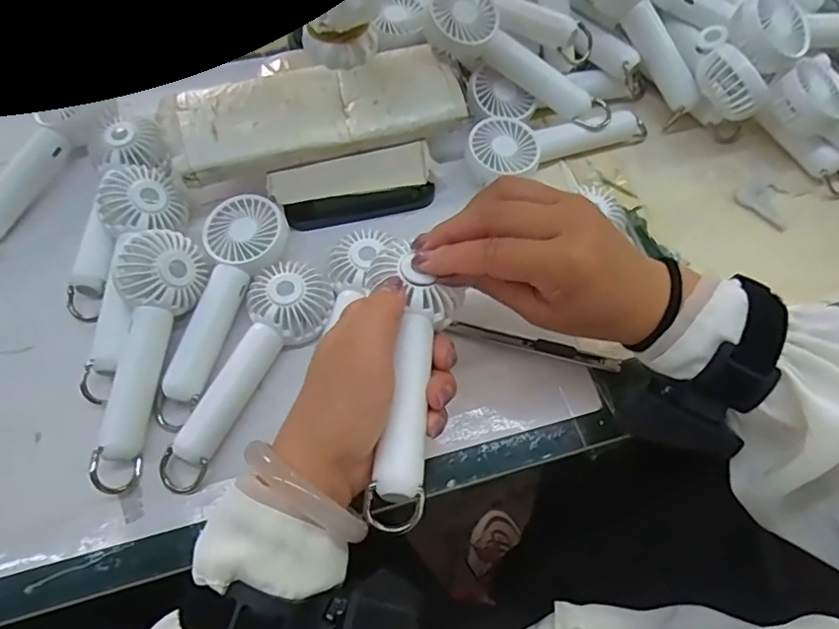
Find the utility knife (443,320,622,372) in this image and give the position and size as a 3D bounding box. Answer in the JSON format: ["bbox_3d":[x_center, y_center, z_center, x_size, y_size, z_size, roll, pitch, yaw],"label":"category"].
[{"bbox_3d":[0.079,0.021,0.387,0.119,0.013,0.011,16,67,4],"label":"utility knife"}]

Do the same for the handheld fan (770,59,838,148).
[{"bbox_3d":[0.349,-0.145,0.443,0.163,0.029,0.048,29,66,-14],"label":"handheld fan"}]

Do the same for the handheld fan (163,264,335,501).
[{"bbox_3d":[-0.108,0.037,0.359,0.058,0.032,0.161,19,67,6],"label":"handheld fan"}]

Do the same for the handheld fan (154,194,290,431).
[{"bbox_3d":[-0.131,-0.005,0.375,0.057,0.032,0.158,8,66,1],"label":"handheld fan"}]

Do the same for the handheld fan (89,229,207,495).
[{"bbox_3d":[-0.178,0.026,0.354,0.046,0.030,0.162,7,79,1],"label":"handheld fan"}]

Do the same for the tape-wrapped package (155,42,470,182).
[{"bbox_3d":[-0.077,-0.153,0.416,0.213,0.025,0.074,-16,65,-9],"label":"tape-wrapped package"}]

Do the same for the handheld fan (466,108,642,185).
[{"bbox_3d":[0.111,-0.146,0.450,0.158,0.031,0.052,-24,70,-12],"label":"handheld fan"}]

